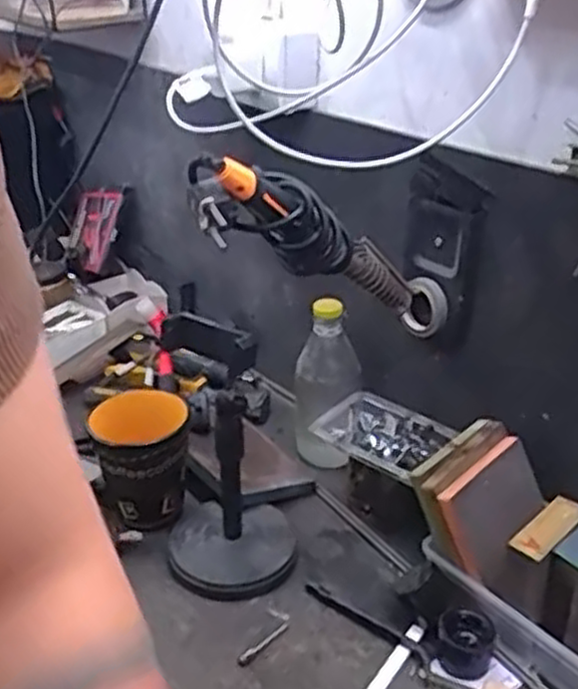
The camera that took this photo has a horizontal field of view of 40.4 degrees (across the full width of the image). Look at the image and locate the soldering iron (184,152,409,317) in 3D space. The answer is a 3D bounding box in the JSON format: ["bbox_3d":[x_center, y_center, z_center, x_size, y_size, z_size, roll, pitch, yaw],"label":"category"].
[{"bbox_3d":[0.027,-0.069,0.583,0.048,0.060,0.259,29,4,42],"label":"soldering iron"}]

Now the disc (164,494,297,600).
[{"bbox_3d":[-0.051,0.174,0.691,0.110,0.023,0.114,0,27,0],"label":"disc"}]

